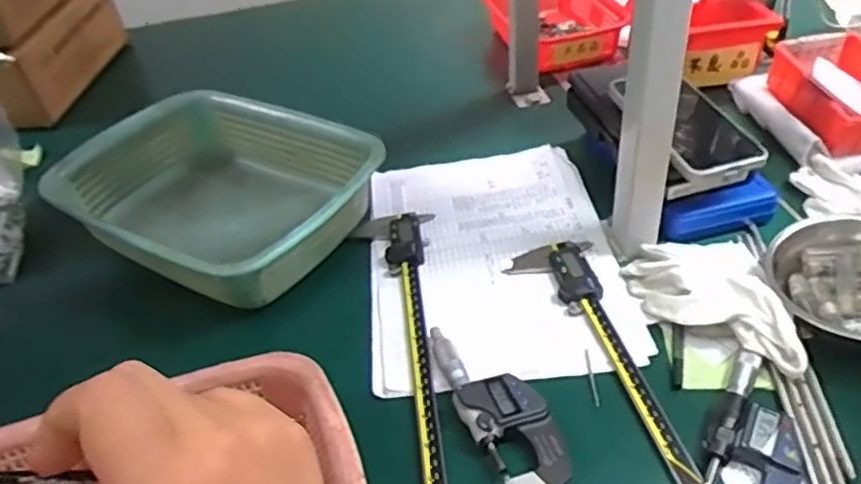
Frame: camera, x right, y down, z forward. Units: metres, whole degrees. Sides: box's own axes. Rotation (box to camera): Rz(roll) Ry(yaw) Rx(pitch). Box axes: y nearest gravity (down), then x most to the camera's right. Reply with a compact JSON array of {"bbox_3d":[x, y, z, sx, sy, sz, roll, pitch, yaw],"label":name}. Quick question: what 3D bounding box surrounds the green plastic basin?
[{"bbox_3d":[-0.186,-0.042,0.643,0.251,0.100,0.230,17,45,26],"label":"green plastic basin"}]

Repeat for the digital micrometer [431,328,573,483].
[{"bbox_3d":[0.045,0.113,0.493,0.055,0.020,0.154,-23,43,-19],"label":"digital micrometer"}]

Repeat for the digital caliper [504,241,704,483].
[{"bbox_3d":[0.136,0.089,0.512,0.071,0.015,0.268,-14,40,-9],"label":"digital caliper"}]

